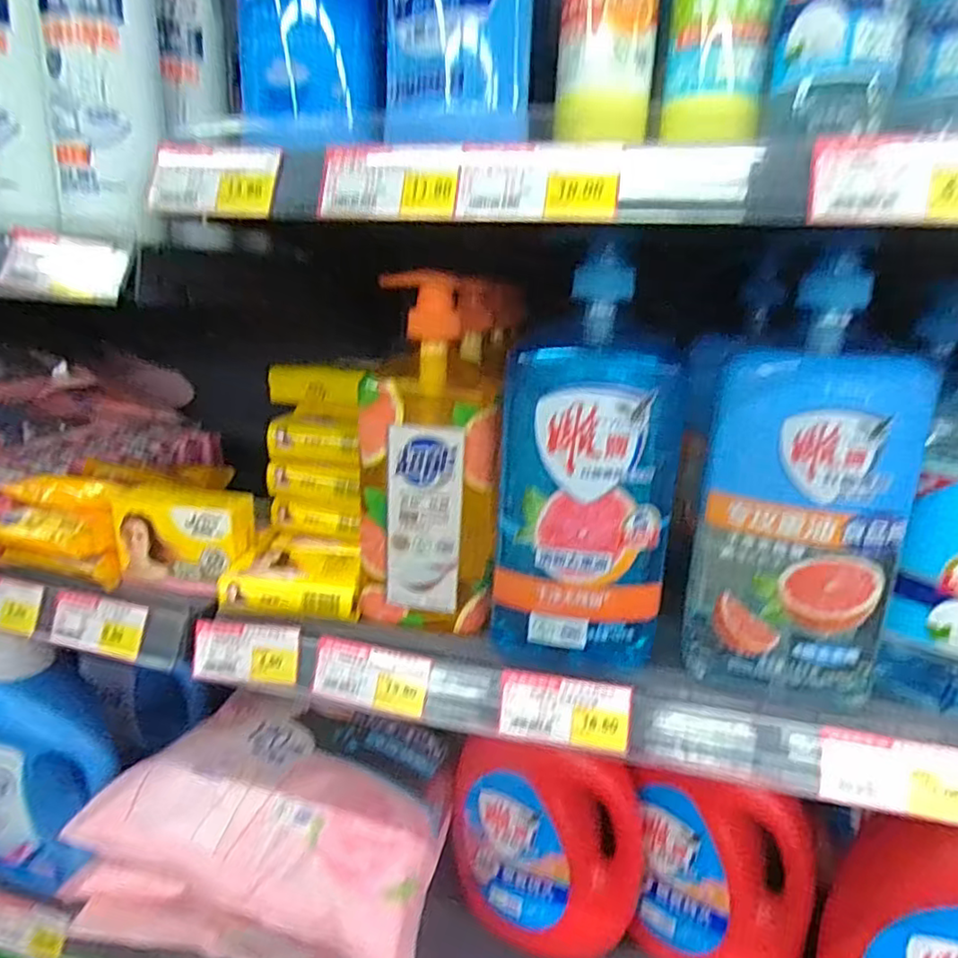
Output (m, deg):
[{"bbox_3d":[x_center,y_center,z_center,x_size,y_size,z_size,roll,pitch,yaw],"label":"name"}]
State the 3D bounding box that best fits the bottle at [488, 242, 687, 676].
[{"bbox_3d":[0.066,-0.002,0.395,0.109,0.236,0.075,5,17,5],"label":"bottle"}]

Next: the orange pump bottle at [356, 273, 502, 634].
[{"bbox_3d":[-0.033,-0.015,0.427,0.095,0.218,0.069,4,17,3],"label":"orange pump bottle"}]

